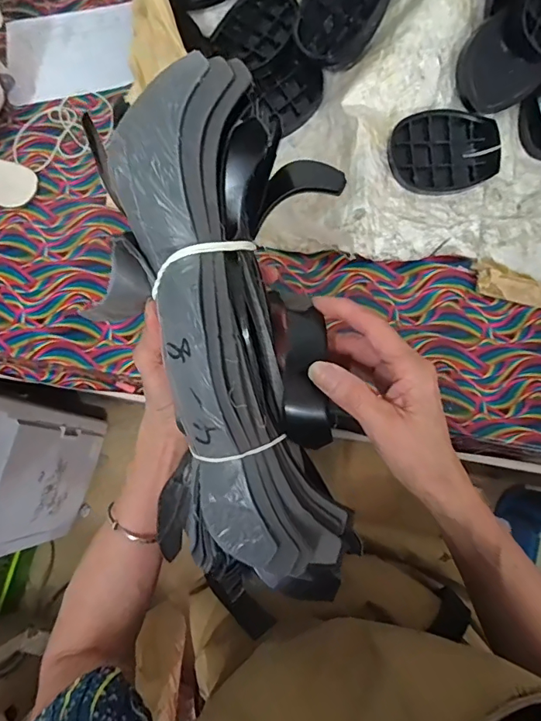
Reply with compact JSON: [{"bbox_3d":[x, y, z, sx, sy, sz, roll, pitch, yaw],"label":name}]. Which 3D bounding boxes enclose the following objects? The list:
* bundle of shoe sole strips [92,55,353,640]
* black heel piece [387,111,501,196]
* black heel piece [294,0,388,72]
[{"bbox_3d":[-0.028,-0.008,0.291,0.120,0.086,0.303,-10,96,-1],"label":"bundle of shoe sole strips"},{"bbox_3d":[0.188,-0.229,0.500,0.109,0.024,0.084,-6,101,-1],"label":"black heel piece"},{"bbox_3d":[0.076,-0.378,0.482,0.090,0.118,0.025,42,41,12],"label":"black heel piece"}]

